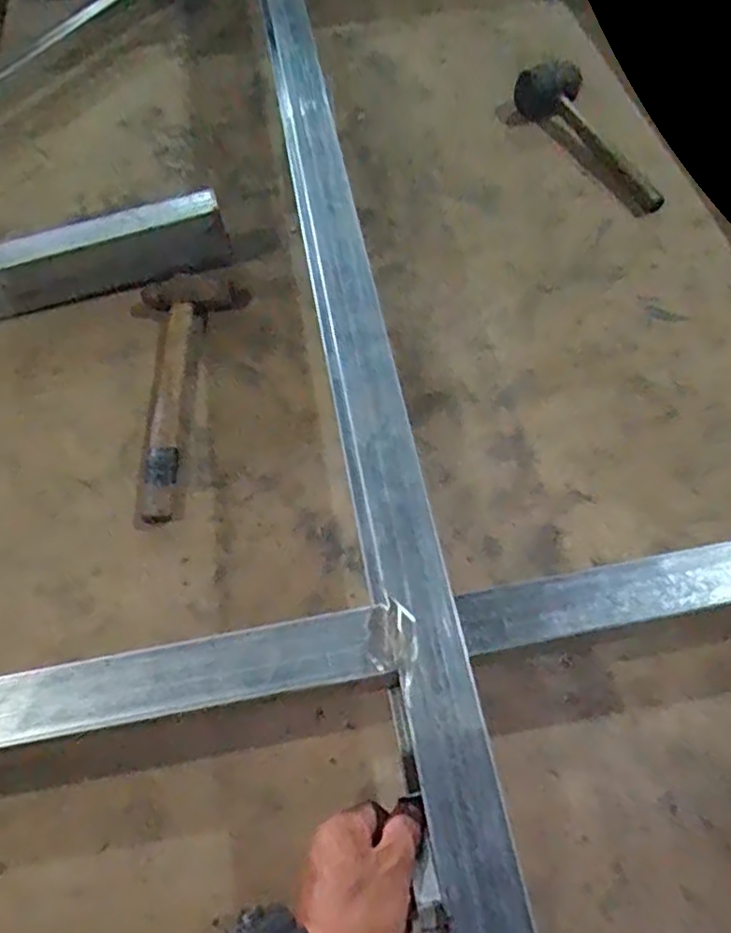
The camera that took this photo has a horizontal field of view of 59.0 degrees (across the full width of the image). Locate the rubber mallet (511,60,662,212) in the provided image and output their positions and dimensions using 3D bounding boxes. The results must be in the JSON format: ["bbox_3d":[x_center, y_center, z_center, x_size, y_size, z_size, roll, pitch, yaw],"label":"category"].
[{"bbox_3d":[0.341,-0.514,1.001,0.096,0.066,0.331,-20,60,-9],"label":"rubber mallet"}]

